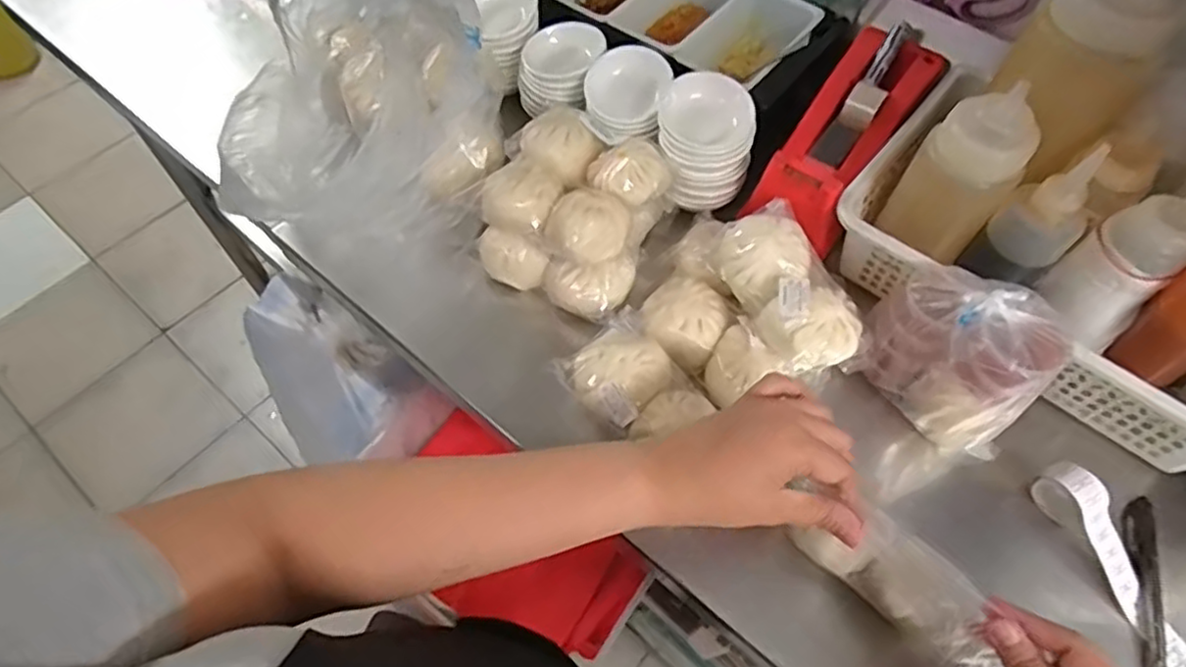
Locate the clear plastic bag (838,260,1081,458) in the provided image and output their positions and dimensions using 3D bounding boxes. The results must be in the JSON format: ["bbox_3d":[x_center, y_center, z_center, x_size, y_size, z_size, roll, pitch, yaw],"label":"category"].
[{"bbox_3d":[0.237,0.013,0.454,0.066,0.115,0.113,-37,67,-20],"label":"clear plastic bag"}]

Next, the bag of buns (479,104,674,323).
[{"bbox_3d":[-0.017,-0.099,0.534,0.134,0.072,0.132,25,63,13],"label":"bag of buns"}]

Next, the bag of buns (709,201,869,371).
[{"bbox_3d":[0.137,-0.036,0.486,0.072,0.044,0.130,-24,63,-14],"label":"bag of buns"}]

